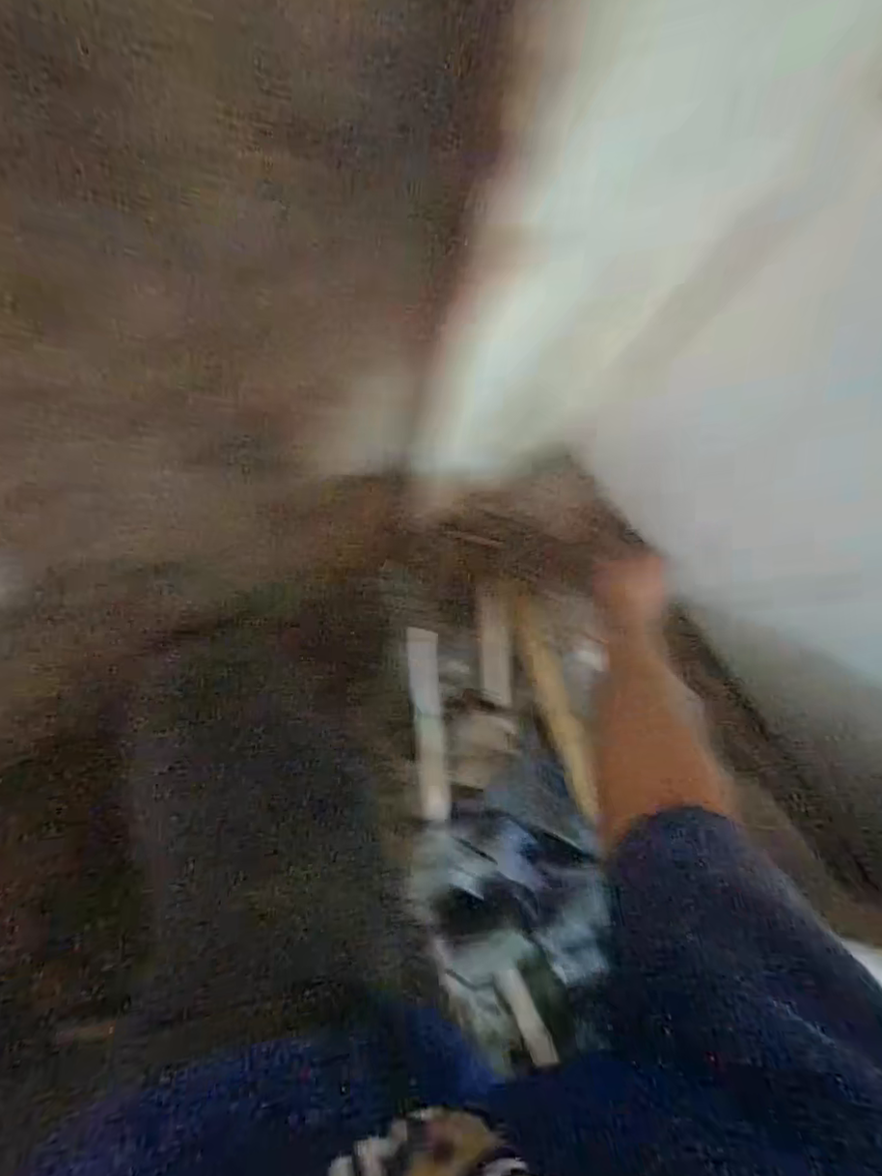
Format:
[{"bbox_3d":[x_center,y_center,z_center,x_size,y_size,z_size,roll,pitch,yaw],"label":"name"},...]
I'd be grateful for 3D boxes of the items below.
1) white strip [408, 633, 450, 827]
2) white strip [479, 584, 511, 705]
[{"bbox_3d":[-0.013,0.154,0.669,0.034,0.013,0.211,-4,85,-7],"label":"white strip"},{"bbox_3d":[0.063,0.063,0.671,0.035,0.007,0.135,-2,84,-7],"label":"white strip"}]

